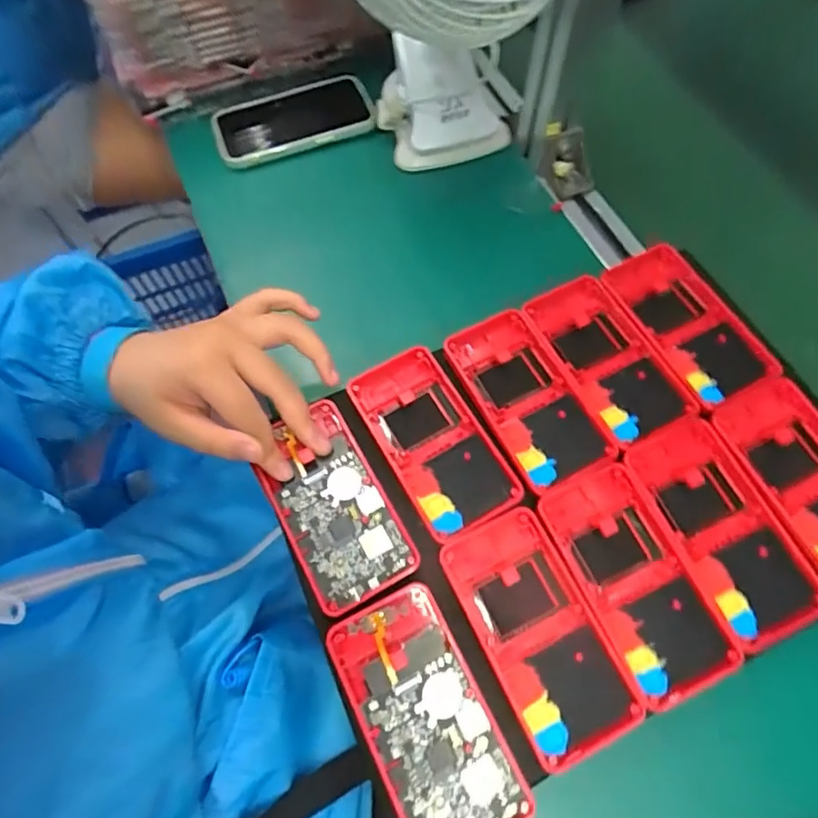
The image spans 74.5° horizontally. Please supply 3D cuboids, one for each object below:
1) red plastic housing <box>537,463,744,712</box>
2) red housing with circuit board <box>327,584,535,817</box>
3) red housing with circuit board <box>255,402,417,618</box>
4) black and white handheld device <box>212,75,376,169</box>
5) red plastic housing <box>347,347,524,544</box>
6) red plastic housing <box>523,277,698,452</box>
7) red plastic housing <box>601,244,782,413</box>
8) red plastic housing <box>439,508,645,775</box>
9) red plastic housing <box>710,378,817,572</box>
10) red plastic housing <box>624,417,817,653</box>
[{"bbox_3d":[0.126,0.095,0.303,0.062,0.013,0.120,-24,70,-7],"label":"red plastic housing"},{"bbox_3d":[0.009,0.158,0.275,0.060,0.011,0.120,-26,70,-8],"label":"red housing with circuit board"},{"bbox_3d":[-0.047,0.057,0.322,0.062,0.011,0.118,-27,69,-15],"label":"red housing with circuit board"},{"bbox_3d":[-0.110,-0.275,0.511,0.144,0.019,0.087,-16,57,-3],"label":"black and white handheld device"},{"bbox_3d":[0.014,0.021,0.341,0.059,0.018,0.119,-29,70,-9],"label":"red plastic housing"},{"bbox_3d":[0.133,-0.033,0.361,0.062,0.016,0.121,-26,70,-8],"label":"red plastic housing"},{"bbox_3d":[0.187,-0.057,0.368,0.063,0.023,0.118,-24,70,-7],"label":"red plastic housing"},{"bbox_3d":[0.070,0.119,0.290,0.061,0.012,0.121,-25,70,-7],"label":"red plastic housing"},{"bbox_3d":[0.241,0.047,0.327,0.067,0.032,0.122,-22,69,-6],"label":"red plastic housing"},{"bbox_3d":[0.184,0.071,0.317,0.062,0.021,0.125,-24,70,-7],"label":"red plastic housing"}]

